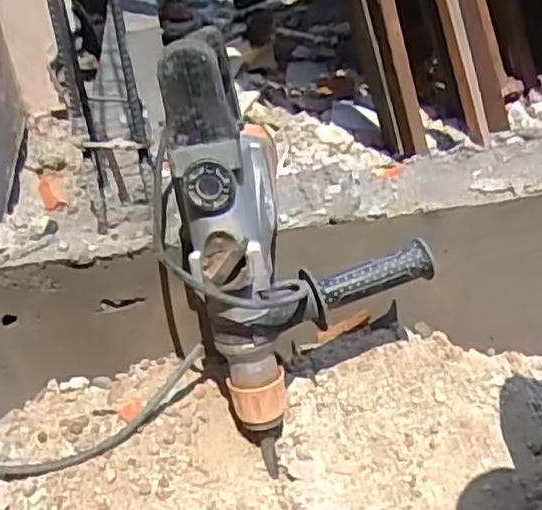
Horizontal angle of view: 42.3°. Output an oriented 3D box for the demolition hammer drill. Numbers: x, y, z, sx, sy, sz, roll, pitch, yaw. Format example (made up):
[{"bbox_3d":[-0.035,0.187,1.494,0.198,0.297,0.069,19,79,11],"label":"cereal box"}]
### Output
[{"bbox_3d":[0.029,-0.014,0.656,0.223,0.357,0.114,-22,35,-25],"label":"demolition hammer drill"}]

